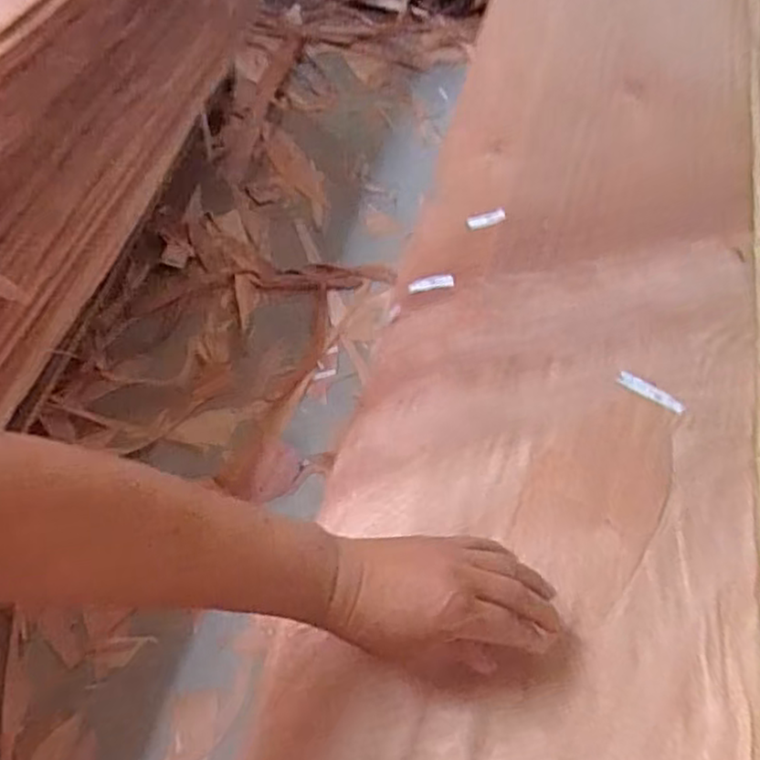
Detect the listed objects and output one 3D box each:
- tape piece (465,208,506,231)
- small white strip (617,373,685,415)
[{"bbox_3d":[0.104,-0.157,0.708,0.039,0.004,0.017,-18,70,-3],"label":"tape piece"},{"bbox_3d":[0.217,0.009,0.575,0.054,0.004,0.013,32,57,18],"label":"small white strip"}]

